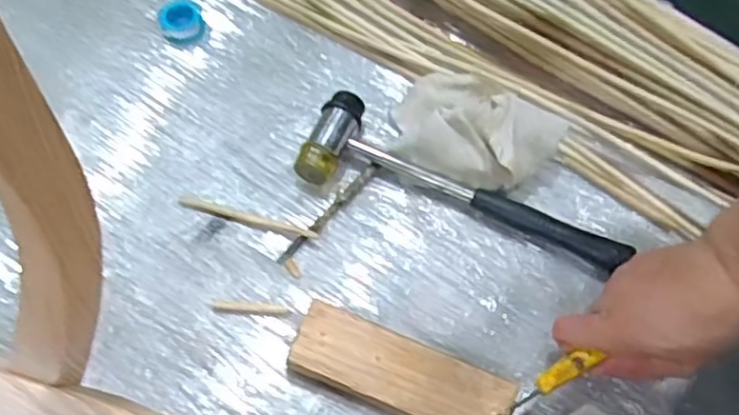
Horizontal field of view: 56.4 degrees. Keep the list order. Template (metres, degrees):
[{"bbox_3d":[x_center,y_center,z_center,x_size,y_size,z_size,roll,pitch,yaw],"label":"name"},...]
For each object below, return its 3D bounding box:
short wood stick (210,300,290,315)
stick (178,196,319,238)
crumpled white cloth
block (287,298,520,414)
[{"bbox_3d":[-0.093,0.077,0.530,0.057,0.004,0.008,5,62,1],"label":"short wood stick"},{"bbox_3d":[-0.100,0.008,0.567,0.117,0.004,0.010,14,62,6],"label":"stick"},{"bbox_3d":[0.089,-0.065,0.590,0.136,0.052,0.096,22,63,10],"label":"crumpled white cloth"},{"bbox_3d":[0.024,0.122,0.497,0.157,0.028,0.053,20,63,9],"label":"block"}]

